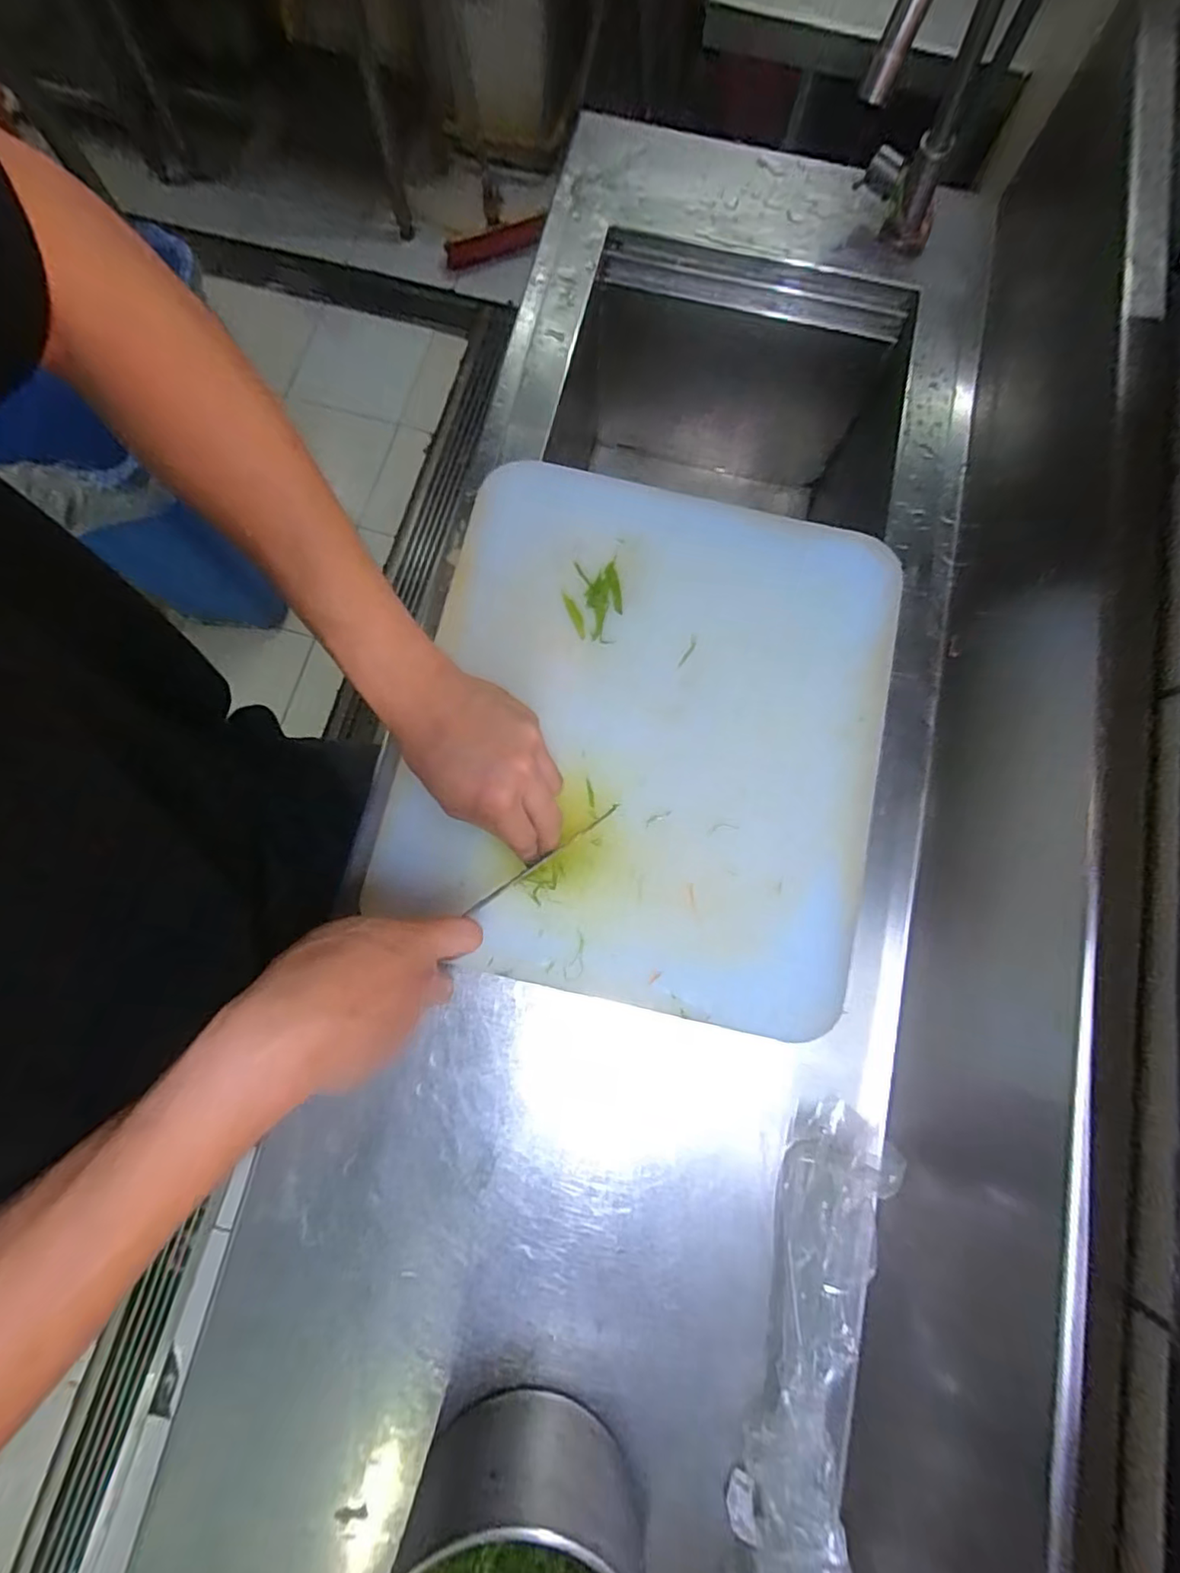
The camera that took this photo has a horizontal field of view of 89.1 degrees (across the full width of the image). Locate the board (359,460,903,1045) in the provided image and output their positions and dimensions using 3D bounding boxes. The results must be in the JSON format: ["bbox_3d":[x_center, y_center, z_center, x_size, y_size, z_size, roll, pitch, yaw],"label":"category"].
[{"bbox_3d":[0.039,-0.042,0.453,0.341,0.031,0.387,12,81,3],"label":"board"}]

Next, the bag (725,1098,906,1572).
[{"bbox_3d":[0.144,0.355,0.382,0.062,0.049,0.273,15,79,2],"label":"bag"}]

